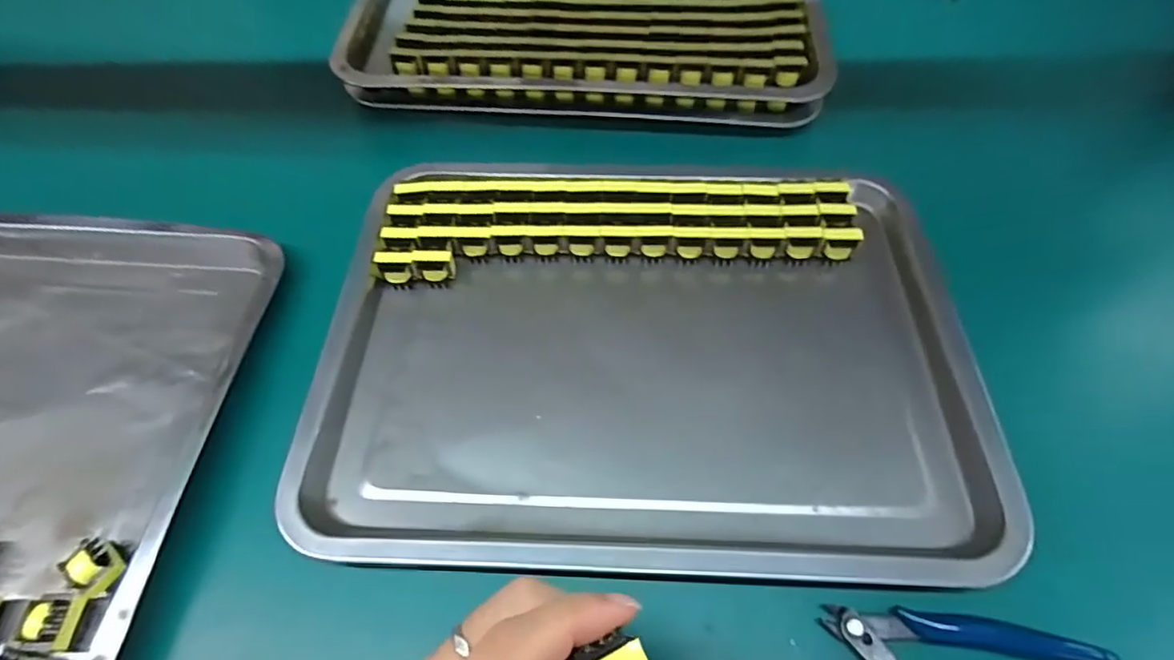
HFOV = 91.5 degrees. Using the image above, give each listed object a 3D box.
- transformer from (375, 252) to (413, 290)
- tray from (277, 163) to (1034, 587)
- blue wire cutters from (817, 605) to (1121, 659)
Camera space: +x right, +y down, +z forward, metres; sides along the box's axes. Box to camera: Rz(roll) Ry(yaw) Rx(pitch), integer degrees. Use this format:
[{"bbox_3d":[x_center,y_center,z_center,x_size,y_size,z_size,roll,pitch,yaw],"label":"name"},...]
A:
[{"bbox_3d":[-0.126,-0.040,0.383,0.023,0.026,0.015,-2,60,1],"label":"transformer"},{"bbox_3d":[0.031,-0.005,0.361,0.369,0.033,0.293,2,60,3],"label":"tray"},{"bbox_3d":[0.167,0.156,0.256,0.112,0.015,0.076,26,64,16],"label":"blue wire cutters"}]

